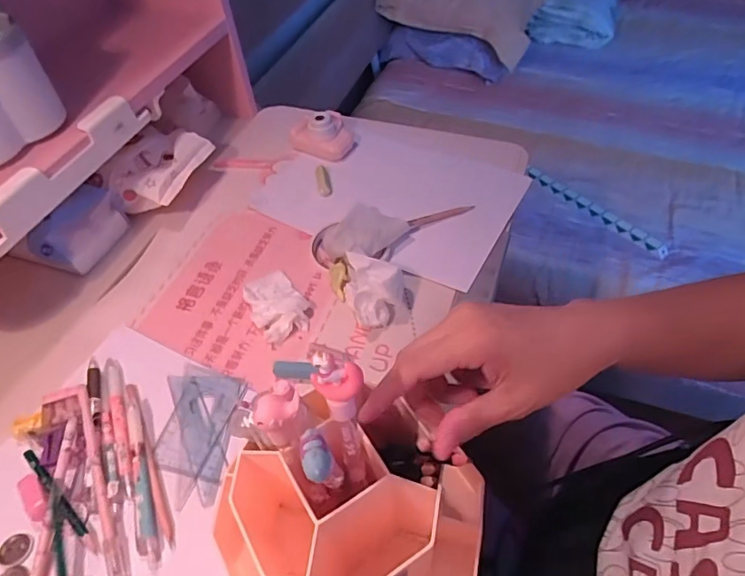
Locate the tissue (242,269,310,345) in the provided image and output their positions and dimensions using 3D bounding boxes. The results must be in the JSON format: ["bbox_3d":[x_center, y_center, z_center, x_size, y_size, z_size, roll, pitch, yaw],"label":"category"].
[{"bbox_3d":[-0.101,0.013,0.510,0.053,0.023,0.085,-28,55,-17],"label":"tissue"}]

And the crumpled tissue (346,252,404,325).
[{"bbox_3d":[0.003,0.003,0.496,0.056,0.045,0.067,0,52,4],"label":"crumpled tissue"}]

